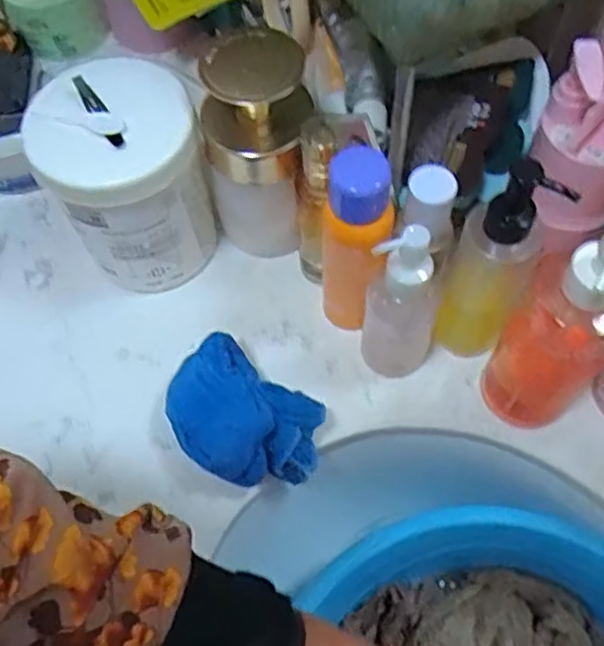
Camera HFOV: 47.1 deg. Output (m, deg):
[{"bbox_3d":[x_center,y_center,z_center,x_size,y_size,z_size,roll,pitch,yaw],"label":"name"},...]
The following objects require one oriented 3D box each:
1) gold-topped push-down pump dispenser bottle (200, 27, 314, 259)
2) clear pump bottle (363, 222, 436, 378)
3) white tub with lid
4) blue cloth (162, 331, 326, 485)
[{"bbox_3d":[-0.030,-0.118,0.502,0.073,0.167,0.075,-4,62,0],"label":"gold-topped push-down pump dispenser bottle"},{"bbox_3d":[0.067,-0.010,0.448,0.047,0.152,0.038,15,64,9],"label":"clear pump bottle"},{"bbox_3d":[-0.120,-0.095,0.500,0.099,0.151,0.094,-1,62,1],"label":"white tub with lid"},{"bbox_3d":[-0.042,0.066,0.466,0.112,0.060,0.077,30,67,16],"label":"blue cloth"}]

